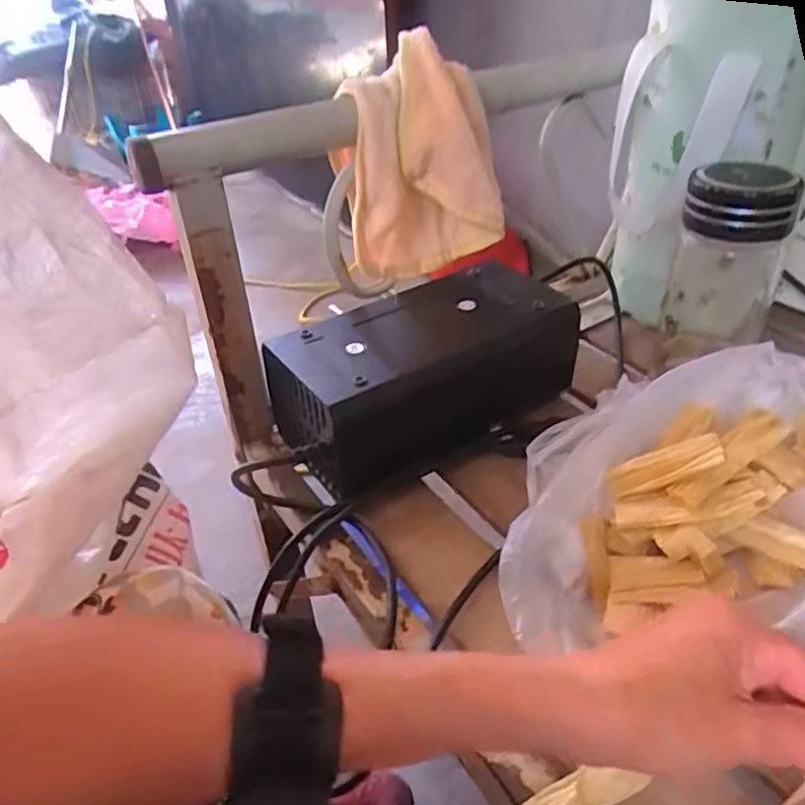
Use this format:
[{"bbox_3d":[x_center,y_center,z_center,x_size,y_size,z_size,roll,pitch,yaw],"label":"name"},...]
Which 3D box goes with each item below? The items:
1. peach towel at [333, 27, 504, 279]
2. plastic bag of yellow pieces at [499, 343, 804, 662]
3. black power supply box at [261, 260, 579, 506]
[{"bbox_3d":[0.007,-0.153,0.467,0.112,0.170,0.066,-15,36,-11],"label":"peach towel"},{"bbox_3d":[0.176,0.051,0.391,0.216,0.078,0.213,2,36,12],"label":"plastic bag of yellow pieces"},{"bbox_3d":[0.014,-0.017,0.493,0.226,0.097,0.100,-23,38,-21],"label":"black power supply box"}]

